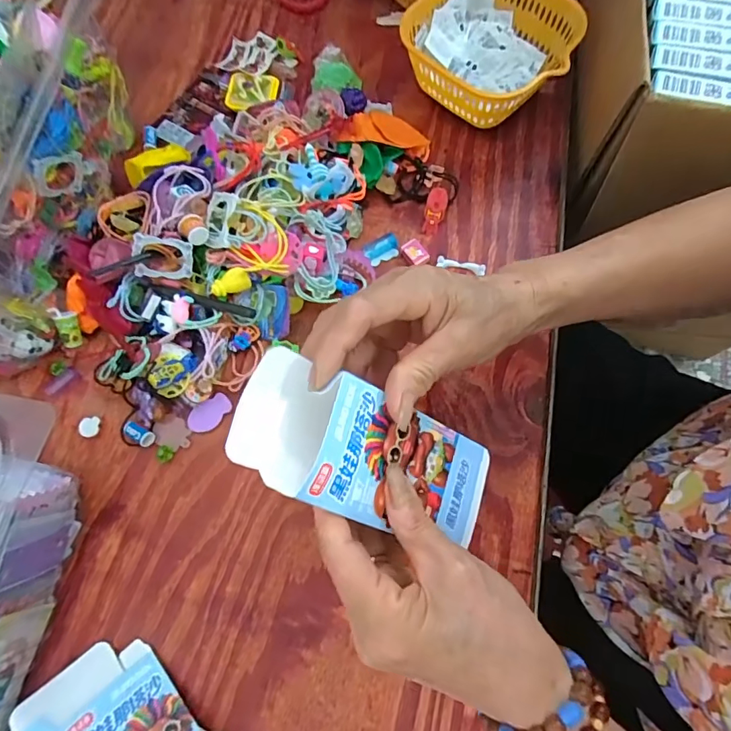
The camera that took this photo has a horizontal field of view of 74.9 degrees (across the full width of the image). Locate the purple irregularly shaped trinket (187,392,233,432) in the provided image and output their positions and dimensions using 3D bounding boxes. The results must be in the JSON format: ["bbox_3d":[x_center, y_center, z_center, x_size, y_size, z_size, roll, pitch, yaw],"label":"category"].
[{"bbox_3d":[-0.123,0.038,0.375,0.036,0.004,0.022,-35,74,-8],"label":"purple irregularly shaped trinket"}]

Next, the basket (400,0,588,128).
[{"bbox_3d":[0.110,-0.283,0.438,0.145,0.064,0.138,30,76,11],"label":"basket"}]

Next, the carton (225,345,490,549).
[{"bbox_3d":[0.007,0.048,0.252,0.148,0.027,0.064,26,72,-27],"label":"carton"}]

